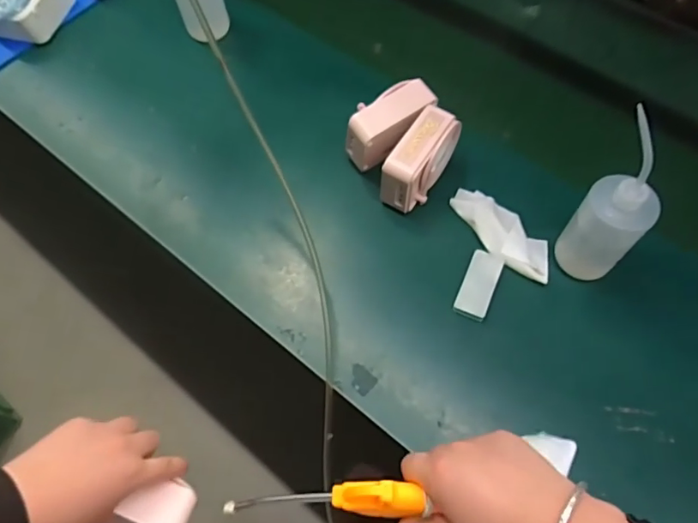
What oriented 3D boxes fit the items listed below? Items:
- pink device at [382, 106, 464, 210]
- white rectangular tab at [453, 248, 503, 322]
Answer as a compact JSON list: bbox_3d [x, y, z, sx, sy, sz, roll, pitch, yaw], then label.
[{"bbox_3d":[0.098,-0.137,0.721,0.054,0.093,0.133,33,69,16],"label":"pink device"},{"bbox_3d":[0.174,0.030,0.689,0.042,0.010,0.097,21,67,12],"label":"white rectangular tab"}]

